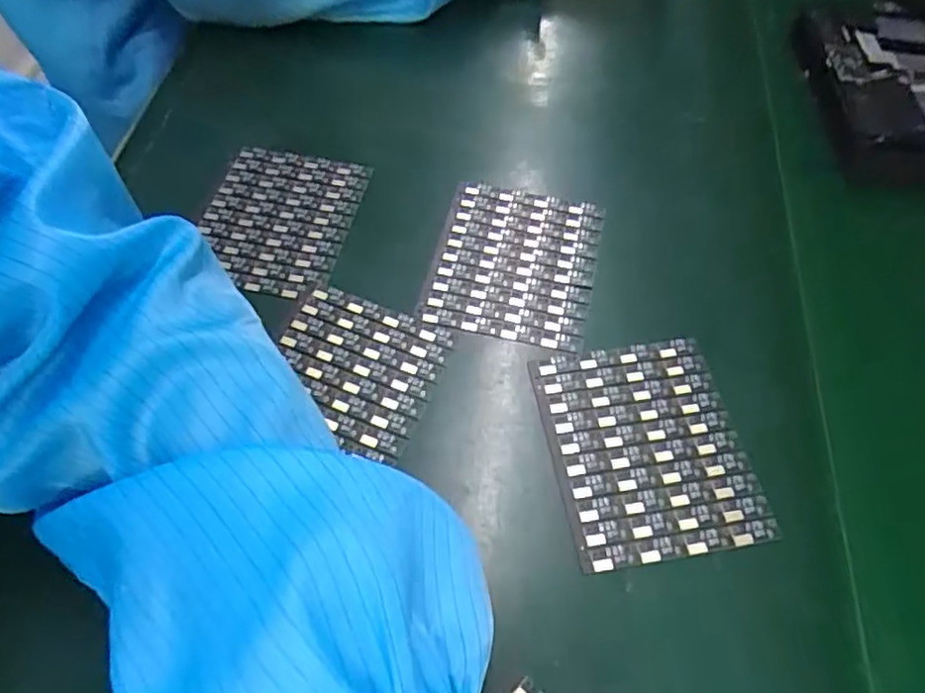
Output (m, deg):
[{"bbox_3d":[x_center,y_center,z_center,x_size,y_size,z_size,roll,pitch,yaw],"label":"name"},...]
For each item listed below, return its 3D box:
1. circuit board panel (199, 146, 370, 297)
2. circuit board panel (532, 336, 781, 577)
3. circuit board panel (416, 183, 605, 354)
[{"bbox_3d":[-0.105,-0.072,0.364,0.082,0.006,0.100,10,58,6],"label":"circuit board panel"},{"bbox_3d":[0.083,0.043,0.290,0.085,0.004,0.100,-9,58,-6],"label":"circuit board panel"},{"bbox_3d":[0.028,-0.046,0.347,0.084,0.004,0.101,11,58,7],"label":"circuit board panel"}]

